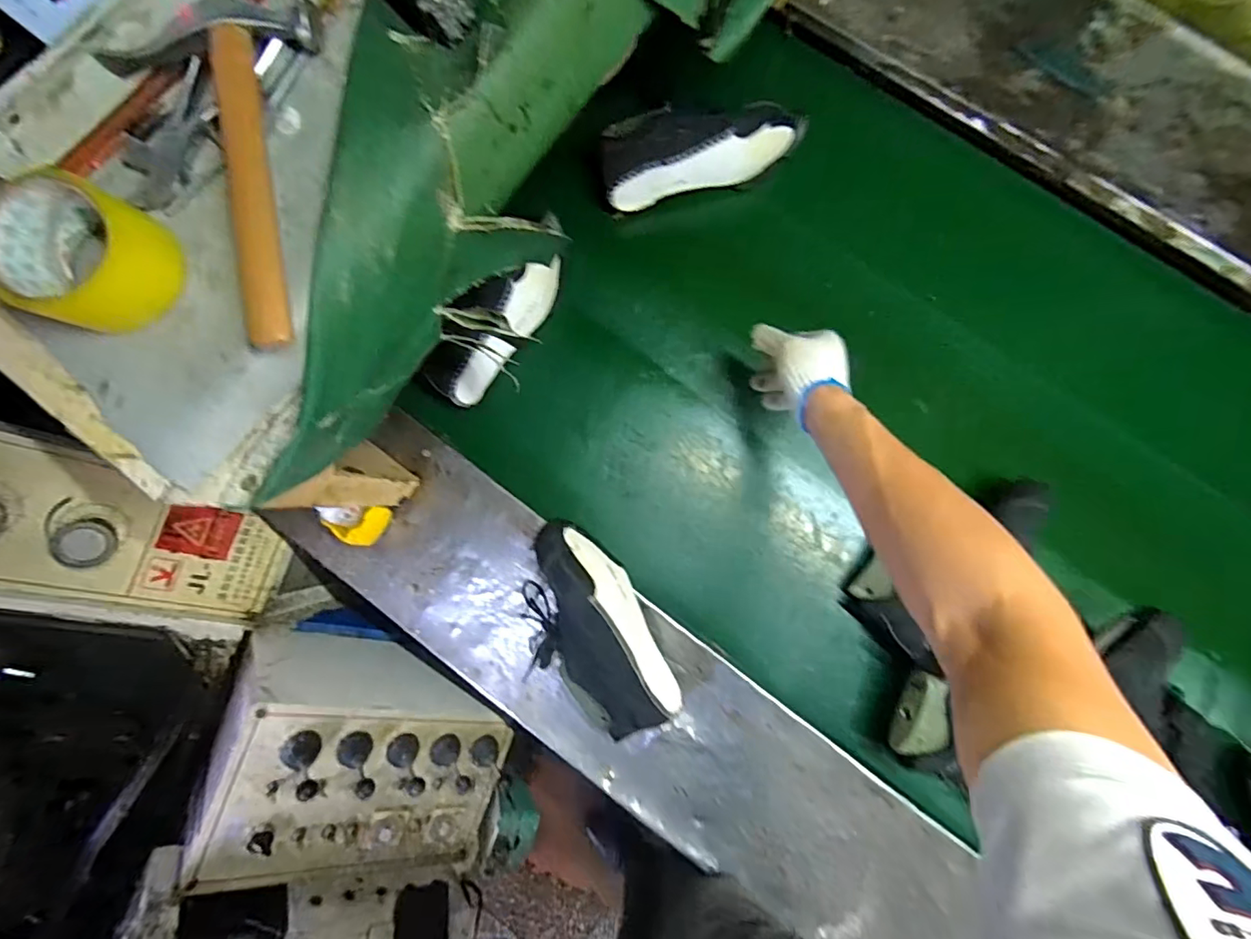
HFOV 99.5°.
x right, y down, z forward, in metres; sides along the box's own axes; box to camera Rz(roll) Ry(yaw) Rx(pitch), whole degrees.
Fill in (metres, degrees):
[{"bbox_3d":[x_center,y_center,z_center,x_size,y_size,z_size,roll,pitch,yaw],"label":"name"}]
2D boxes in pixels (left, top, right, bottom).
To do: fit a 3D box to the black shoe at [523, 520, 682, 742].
[{"bbox_3d":[-0.053,0.200,0.642,0.157,0.112,0.265,-24,84,1],"label":"black shoe"}]

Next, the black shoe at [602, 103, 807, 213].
[{"bbox_3d":[0.105,-0.457,0.724,0.288,0.075,0.125,-15,84,2],"label":"black shoe"}]

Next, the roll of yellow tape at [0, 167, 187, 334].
[{"bbox_3d":[-0.362,-0.143,0.355,0.092,0.054,0.088,27,87,6],"label":"roll of yellow tape"}]

